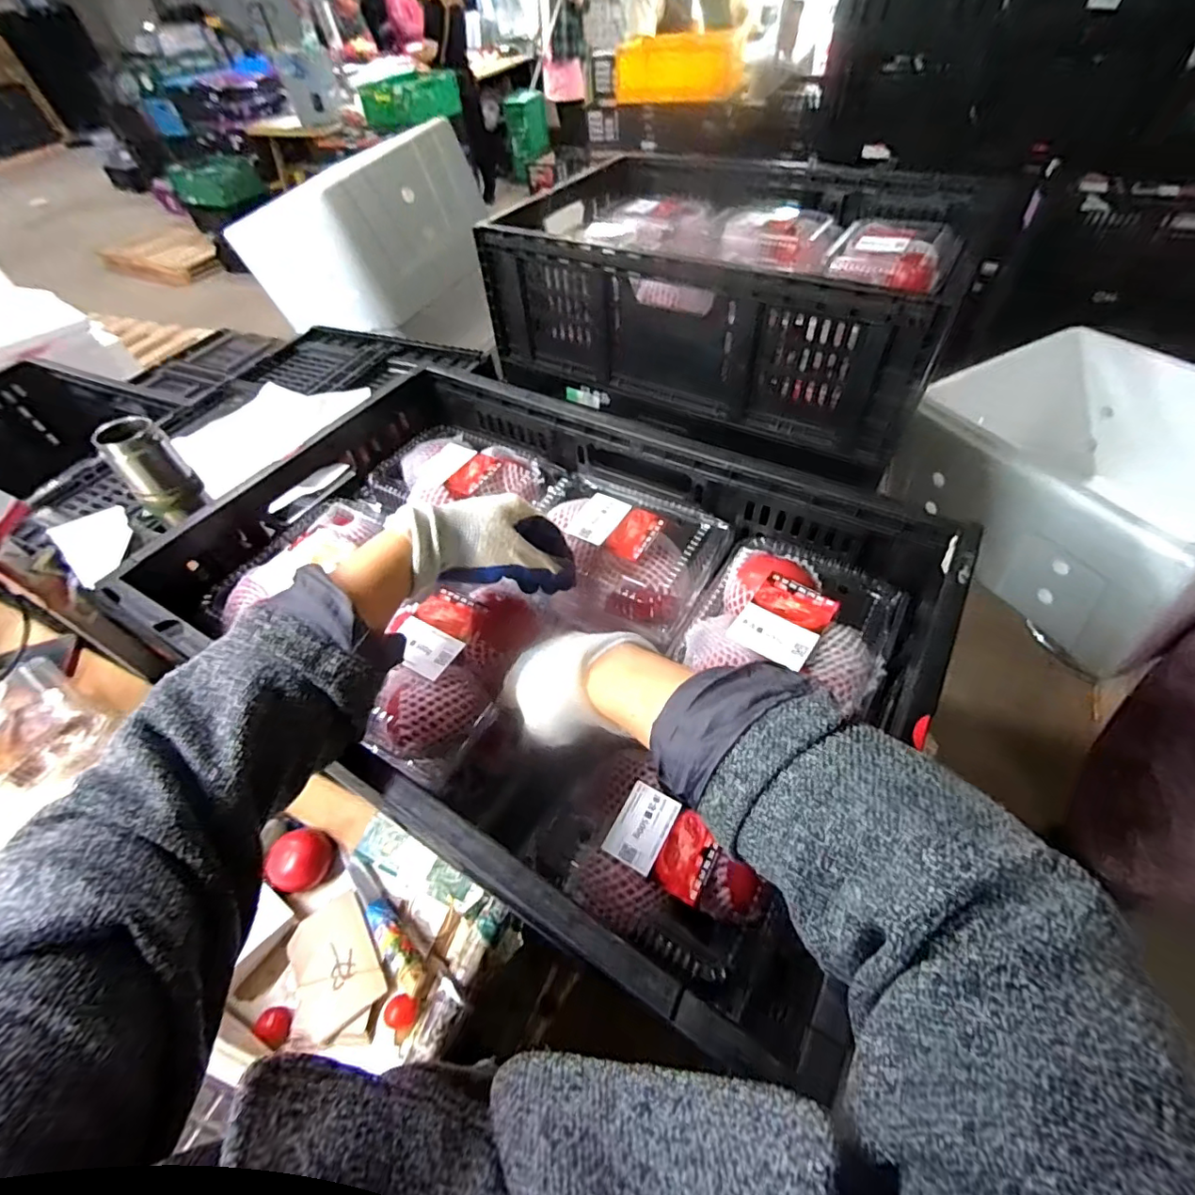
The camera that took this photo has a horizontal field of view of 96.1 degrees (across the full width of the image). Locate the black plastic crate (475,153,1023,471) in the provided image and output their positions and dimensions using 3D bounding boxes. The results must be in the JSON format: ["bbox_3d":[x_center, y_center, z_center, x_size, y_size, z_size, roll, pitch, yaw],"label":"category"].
[{"bbox_3d":[0.193,-0.449,0.786,0.588,0.206,0.398,24,57,22],"label":"black plastic crate"}]

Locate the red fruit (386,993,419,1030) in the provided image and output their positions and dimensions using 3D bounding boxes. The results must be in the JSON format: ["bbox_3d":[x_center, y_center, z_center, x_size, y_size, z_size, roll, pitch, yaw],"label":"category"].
[{"bbox_3d":[-0.177,0.378,0.489,0.028,0.022,0.025,5,52,9],"label":"red fruit"}]

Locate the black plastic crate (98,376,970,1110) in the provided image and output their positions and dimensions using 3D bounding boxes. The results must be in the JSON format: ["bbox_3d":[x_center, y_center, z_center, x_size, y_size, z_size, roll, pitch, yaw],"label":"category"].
[{"bbox_3d":[-0.048,0.010,0.500,0.574,0.174,0.365,24,57,23],"label":"black plastic crate"}]

